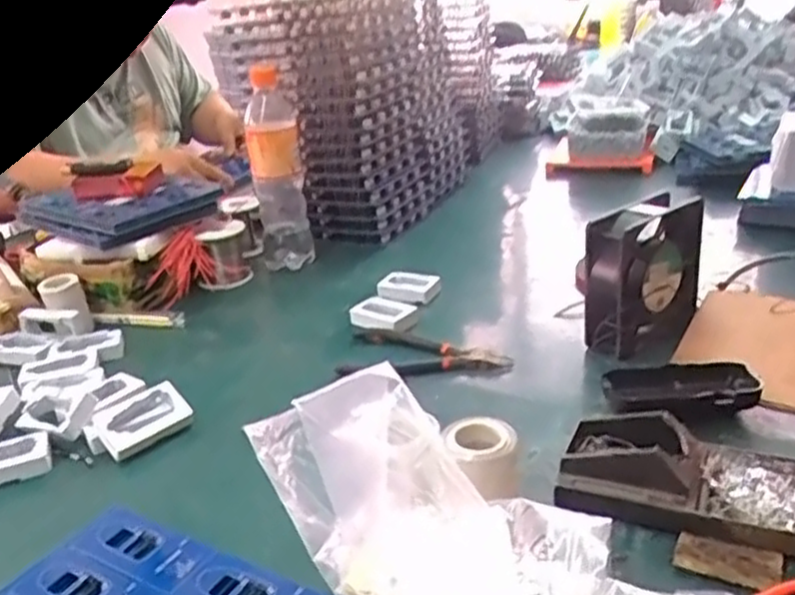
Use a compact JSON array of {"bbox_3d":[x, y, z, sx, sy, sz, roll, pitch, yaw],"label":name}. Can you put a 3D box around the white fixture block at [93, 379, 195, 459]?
[{"bbox_3d":[-0.209,0.098,0.617,0.070,0.016,0.047,-28,57,-36],"label":"white fixture block"}]

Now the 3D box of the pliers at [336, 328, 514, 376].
[{"bbox_3d":[0.026,0.052,0.694,0.153,0.016,0.087,1,25,14],"label":"pliers"}]

